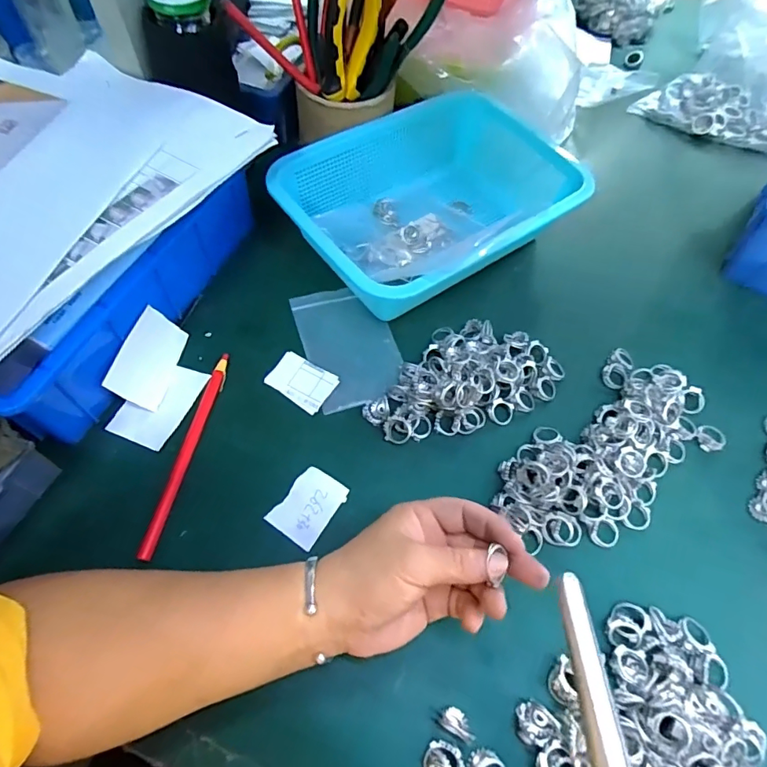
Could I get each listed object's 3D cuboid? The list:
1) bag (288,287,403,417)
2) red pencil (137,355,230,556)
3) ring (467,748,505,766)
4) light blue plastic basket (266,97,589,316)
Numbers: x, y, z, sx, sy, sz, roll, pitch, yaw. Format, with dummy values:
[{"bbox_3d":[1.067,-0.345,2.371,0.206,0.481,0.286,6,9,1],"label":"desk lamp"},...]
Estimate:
[{"bbox_3d":[-0.031,-0.037,0.438,0.078,0.006,0.125,-15,62,-12],"label":"bag"},{"bbox_3d":[-0.148,0.049,0.370,0.011,0.009,0.164,10,60,2],"label":"red pencil"},{"bbox_3d":[0.060,0.226,0.282,0.023,0.009,0.023,2,60,-3],"label":"ring"},{"bbox_3d":[0.045,-0.185,0.478,0.268,0.069,0.171,-29,66,-19],"label":"light blue plastic basket"}]

